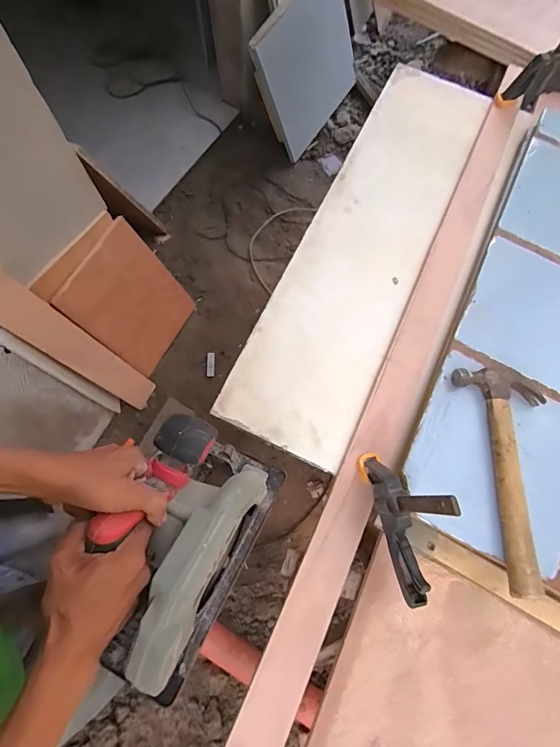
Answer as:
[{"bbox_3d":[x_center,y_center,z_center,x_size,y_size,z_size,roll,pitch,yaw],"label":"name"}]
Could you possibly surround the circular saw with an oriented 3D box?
[{"bbox_3d":[-0.117,0.182,0.484,0.149,0.211,0.280,20,49,13],"label":"circular saw"}]

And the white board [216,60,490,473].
[{"bbox_3d":[0.159,-0.252,0.778,0.215,0.016,0.838,24,74,9],"label":"white board"}]

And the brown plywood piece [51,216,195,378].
[{"bbox_3d":[-0.428,-0.206,1.218,0.023,0.364,0.295,19,70,40],"label":"brown plywood piece"}]

